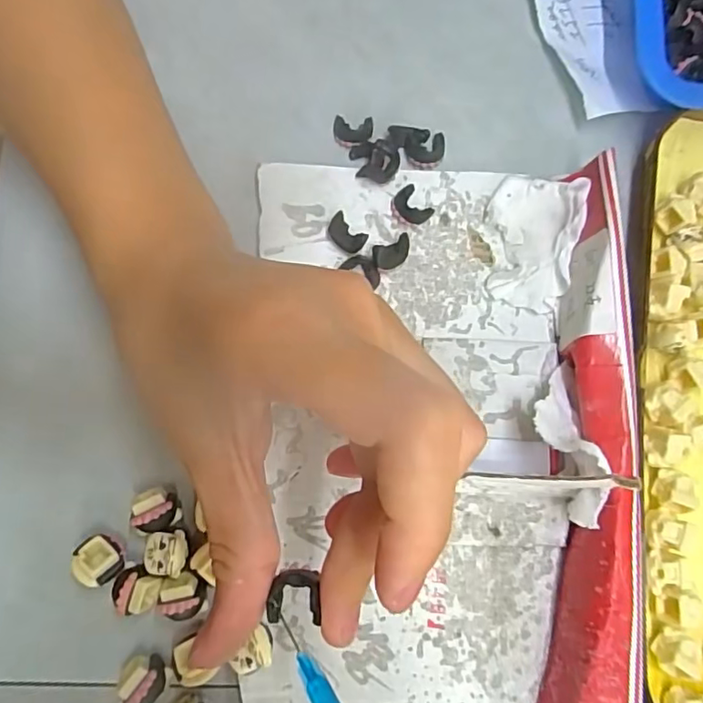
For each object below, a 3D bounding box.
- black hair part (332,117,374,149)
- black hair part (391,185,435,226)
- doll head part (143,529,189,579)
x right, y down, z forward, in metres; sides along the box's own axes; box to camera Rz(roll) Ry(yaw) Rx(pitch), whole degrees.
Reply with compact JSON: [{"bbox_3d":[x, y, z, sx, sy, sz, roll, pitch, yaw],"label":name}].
[{"bbox_3d":[0.001,-0.091,0.231,0.016,0.004,0.014,6,79,1],"label":"black hair part"},{"bbox_3d":[0.023,-0.057,0.225,0.015,0.007,0.016,0,79,0],"label":"black hair part"},{"bbox_3d":[-0.064,0.070,0.197,0.014,0.014,0.015,1,79,0],"label":"doll head part"}]

